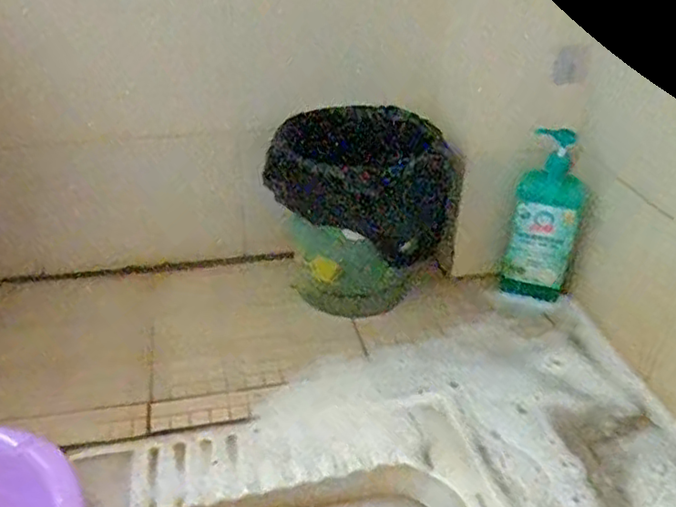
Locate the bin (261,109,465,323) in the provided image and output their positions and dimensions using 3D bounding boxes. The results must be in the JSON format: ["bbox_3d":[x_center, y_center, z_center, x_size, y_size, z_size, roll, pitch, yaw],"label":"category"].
[{"bbox_3d":[0.044,-0.072,1.009,0.211,0.273,0.266,29,42,36],"label":"bin"}]

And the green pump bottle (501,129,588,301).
[{"bbox_3d":[0.311,-0.049,0.975,0.094,0.274,0.053,12,35,16],"label":"green pump bottle"}]

